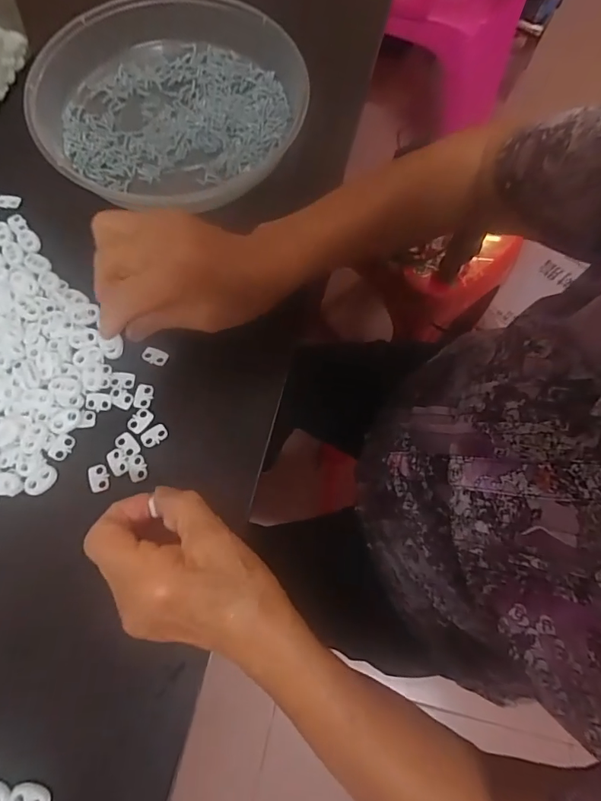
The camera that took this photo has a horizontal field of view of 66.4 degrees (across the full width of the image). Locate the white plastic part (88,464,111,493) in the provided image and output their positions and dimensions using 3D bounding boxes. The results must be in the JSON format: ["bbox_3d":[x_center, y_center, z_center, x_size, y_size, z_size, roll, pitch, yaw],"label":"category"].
[{"bbox_3d":[-0.142,0.055,0.322,0.014,0.004,0.019,-19,73,-8],"label":"white plastic part"}]

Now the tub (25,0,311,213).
[{"bbox_3d":[-0.116,-0.273,0.411,0.230,0.037,0.209,-29,75,-11],"label":"tub"}]

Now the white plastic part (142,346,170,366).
[{"bbox_3d":[-0.111,-0.034,0.352,0.019,0.004,0.013,22,72,5],"label":"white plastic part"}]

